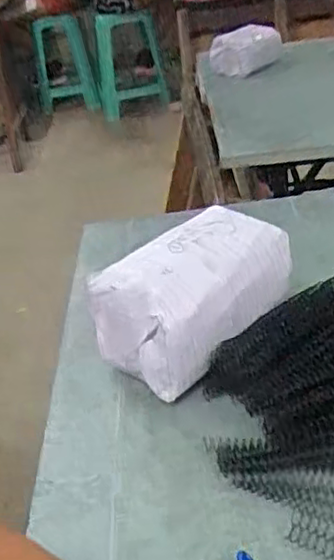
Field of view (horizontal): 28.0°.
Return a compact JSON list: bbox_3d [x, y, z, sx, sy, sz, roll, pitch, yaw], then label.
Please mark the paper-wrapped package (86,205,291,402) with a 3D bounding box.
[{"bbox_3d":[0.030,0.019,0.624,0.170,0.106,0.121,-29,37,-30],"label":"paper-wrapped package"}]

